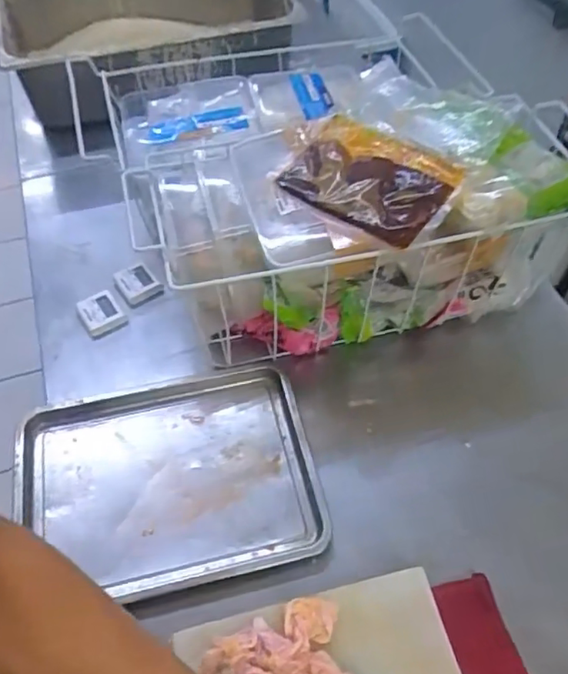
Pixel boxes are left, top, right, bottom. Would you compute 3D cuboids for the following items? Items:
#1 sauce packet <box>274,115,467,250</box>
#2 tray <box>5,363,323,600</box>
[{"bbox_3d":[0.091,-0.176,0.644,0.185,0.031,0.121,30,60,21],"label":"sauce packet"},{"bbox_3d":[-0.130,0.162,0.650,0.319,0.033,0.239,-12,54,-8],"label":"tray"}]

